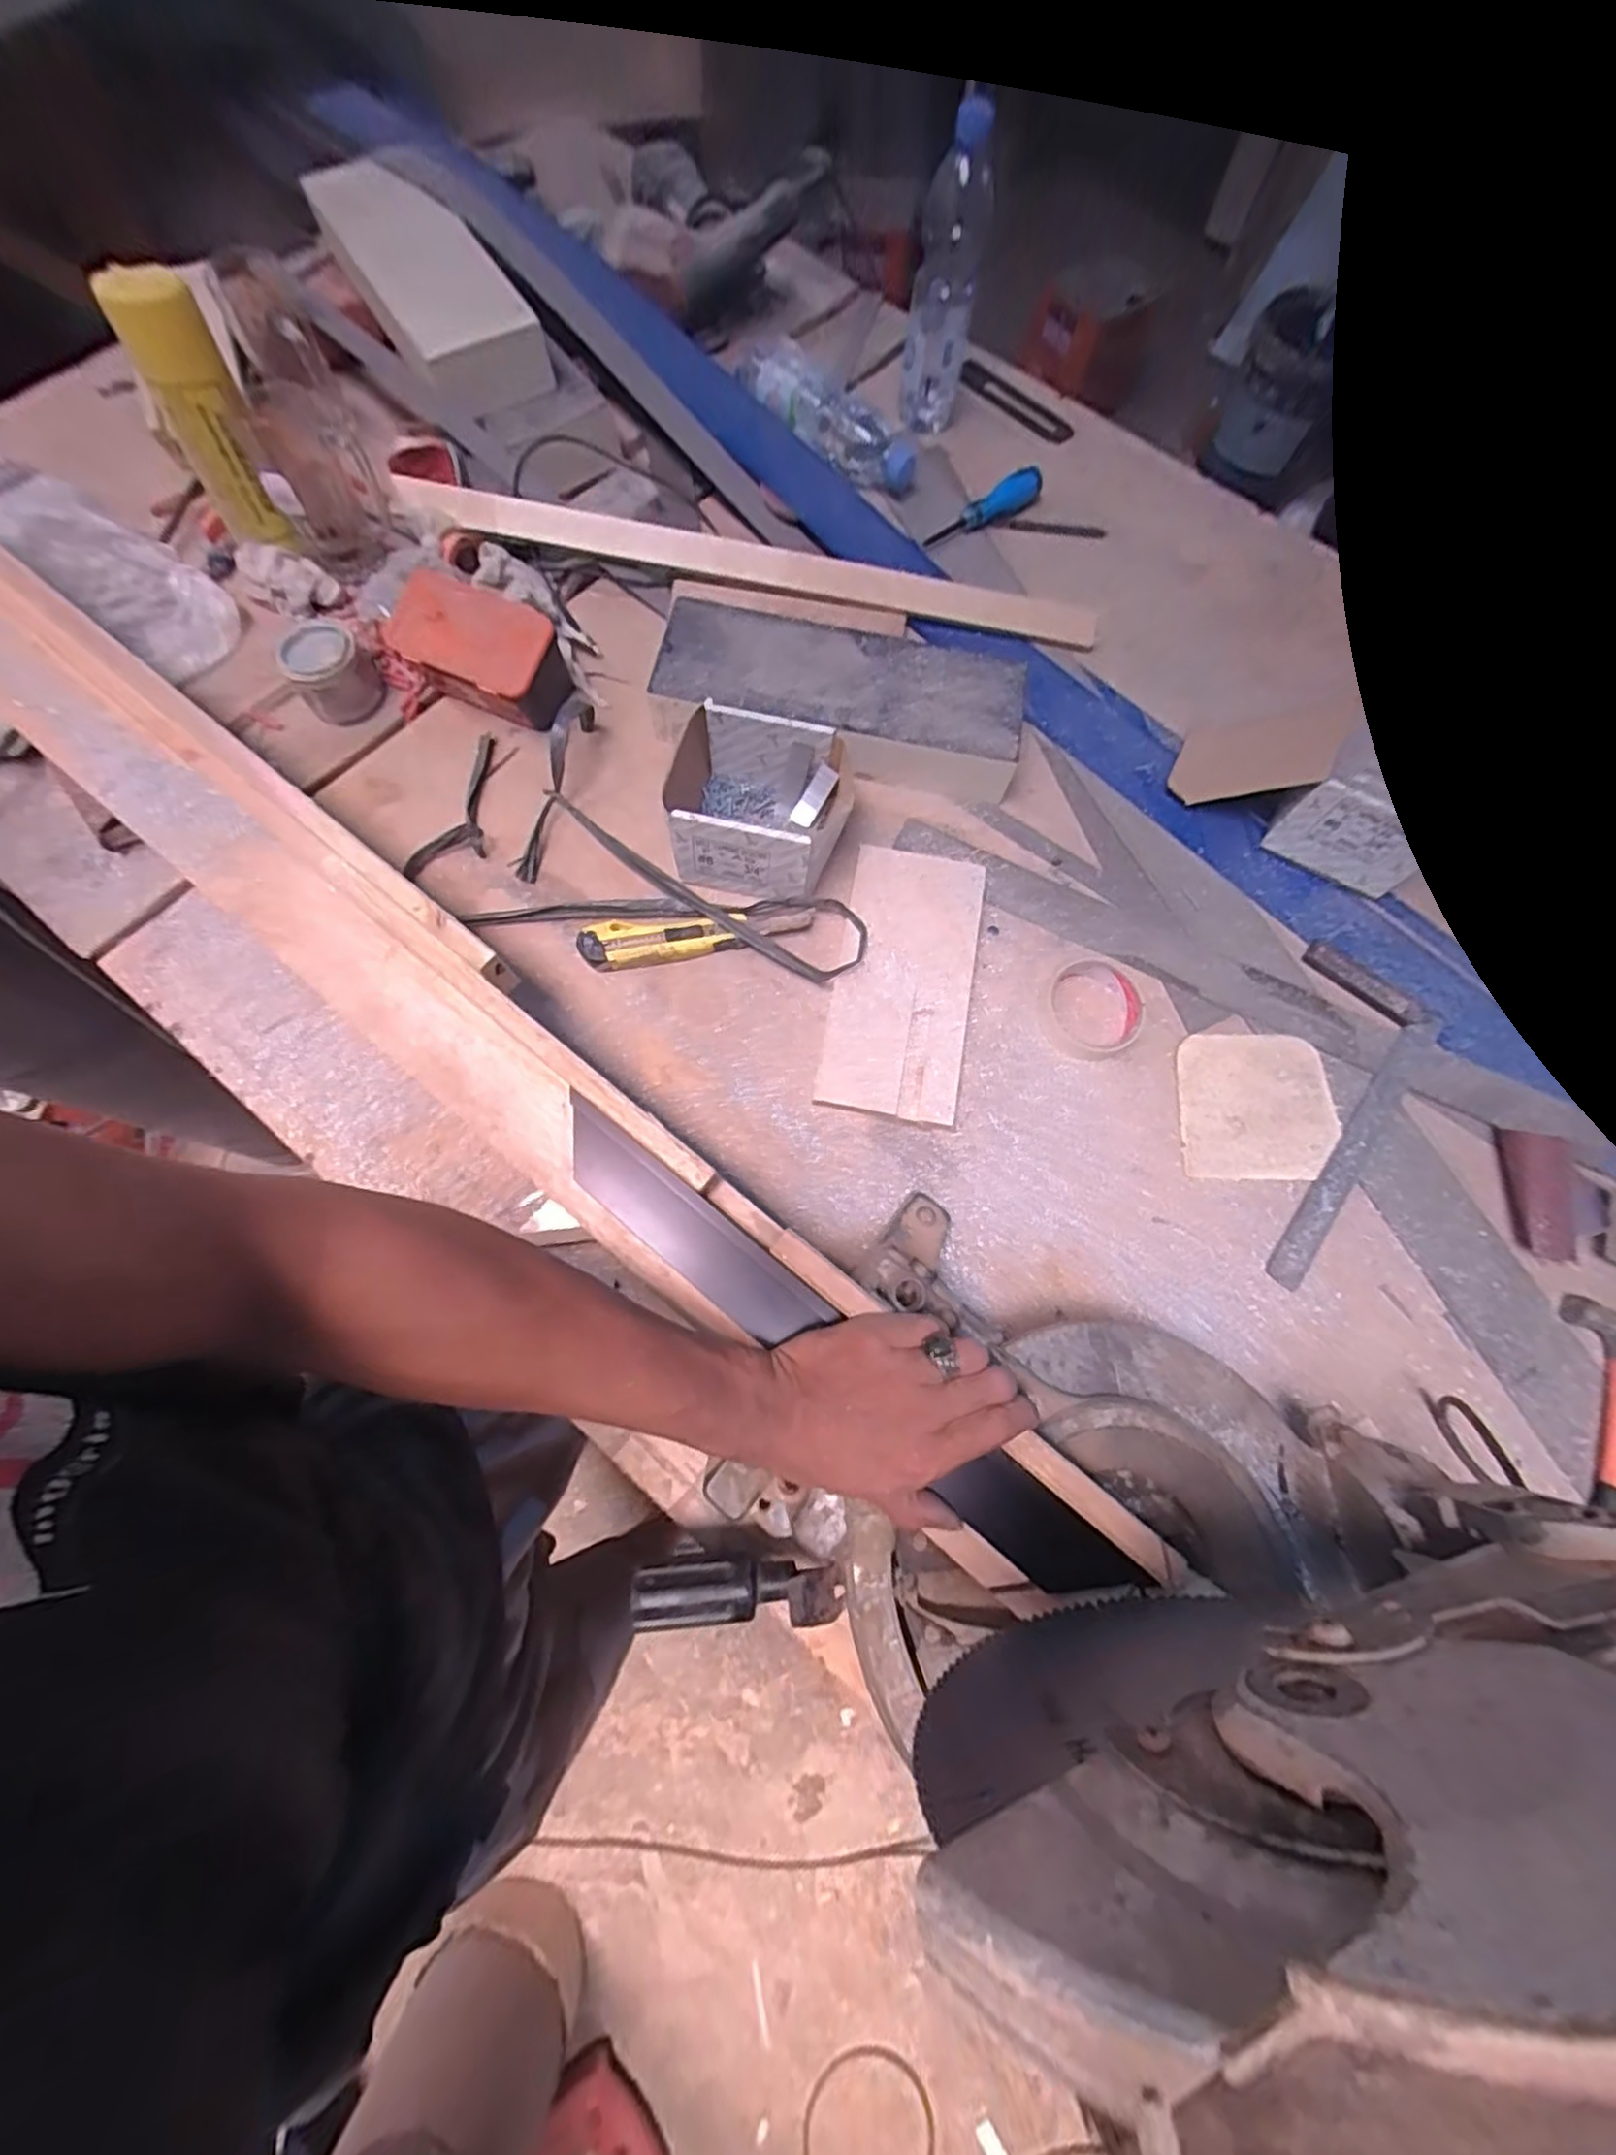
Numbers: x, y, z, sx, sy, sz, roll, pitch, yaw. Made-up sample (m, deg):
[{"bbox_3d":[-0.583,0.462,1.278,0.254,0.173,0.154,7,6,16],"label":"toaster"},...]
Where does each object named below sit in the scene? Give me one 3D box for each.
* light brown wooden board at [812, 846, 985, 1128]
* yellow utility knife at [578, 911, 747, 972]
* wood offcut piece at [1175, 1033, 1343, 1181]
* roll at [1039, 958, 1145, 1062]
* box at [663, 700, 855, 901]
[{"bbox_3d":[0.083,-0.086,0.619,0.116,0.023,0.246,10,74,1],"label":"light brown wooden board"},{"bbox_3d":[-0.127,-0.122,0.618,0.141,0.020,0.038,-8,74,-4],"label":"yellow utility knife"},{"bbox_3d":[0.387,0.023,0.613,0.133,0.006,0.128,1,74,-2],"label":"wood offcut piece"},{"bbox_3d":[0.248,-0.063,0.611,0.087,0.020,0.094,1,74,-2],"label":"roll"},{"bbox_3d":[-0.040,-0.239,0.620,0.146,0.075,0.129,10,74,1],"label":"box"}]

